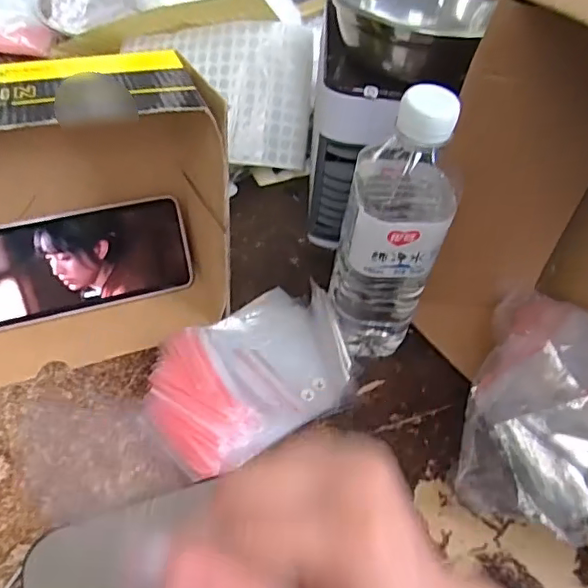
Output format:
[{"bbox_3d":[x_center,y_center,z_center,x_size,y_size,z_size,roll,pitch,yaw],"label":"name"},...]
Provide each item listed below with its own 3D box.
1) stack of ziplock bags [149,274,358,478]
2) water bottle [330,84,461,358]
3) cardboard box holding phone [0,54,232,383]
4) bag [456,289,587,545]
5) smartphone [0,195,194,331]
[{"bbox_3d":[-0.030,0.054,0.411,0.162,0.041,0.107,-31,60,-27],"label":"stack of ziplock bags"},{"bbox_3d":[0.064,-0.037,0.376,0.067,0.197,0.057,15,51,6],"label":"water bottle"},{"bbox_3d":[-0.188,-0.043,0.376,0.275,0.183,0.110,-13,53,-16],"label":"cardboard box holding phone"},{"bbox_3d":[0.211,0.079,0.394,0.160,0.067,0.191,23,52,13],"label":"bag"},{"bbox_3d":[-0.164,-0.025,0.436,0.161,0.078,0.005,-14,21,-17],"label":"smartphone"}]

